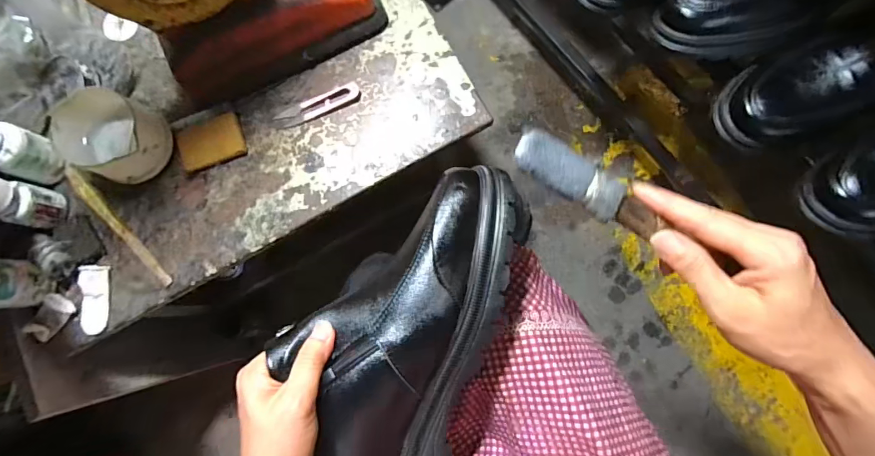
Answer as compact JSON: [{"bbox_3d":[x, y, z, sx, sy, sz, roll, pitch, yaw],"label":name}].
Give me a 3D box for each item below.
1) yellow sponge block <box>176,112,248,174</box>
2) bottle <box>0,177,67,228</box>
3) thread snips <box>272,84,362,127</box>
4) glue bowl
[{"bbox_3d":[-0.256,-0.097,0.490,0.071,0.009,0.054,-21,81,1],"label":"yellow sponge block"},{"bbox_3d":[-0.442,-0.025,0.453,0.040,0.077,0.048,9,83,5],"label":"bottle"},{"bbox_3d":[-0.137,-0.138,0.490,0.100,0.006,0.021,-21,81,1],"label":"thread snips"},{"bbox_3d":[-0.347,-0.100,0.466,0.095,0.053,0.090,0,82,4],"label":"glue bowl"}]

